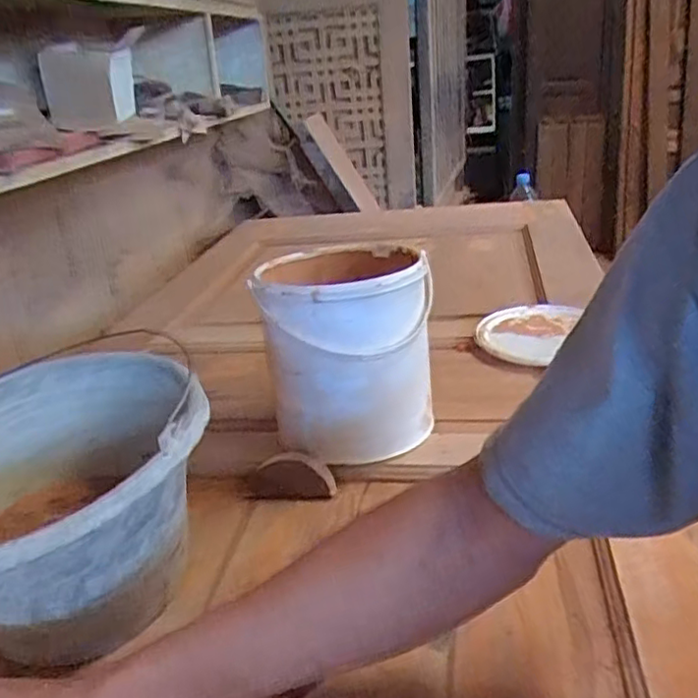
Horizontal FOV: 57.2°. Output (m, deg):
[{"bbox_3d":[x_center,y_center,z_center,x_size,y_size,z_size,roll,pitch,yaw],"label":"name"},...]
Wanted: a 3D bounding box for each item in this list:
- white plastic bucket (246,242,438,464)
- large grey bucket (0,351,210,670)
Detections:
[{"bbox_3d":[0.001,-0.002,0.688,0.160,0.198,0.175,-6,25,3],"label":"white plastic bucket"},{"bbox_3d":[-0.222,0.127,0.503,0.231,0.156,0.235,-6,25,3],"label":"large grey bucket"}]

